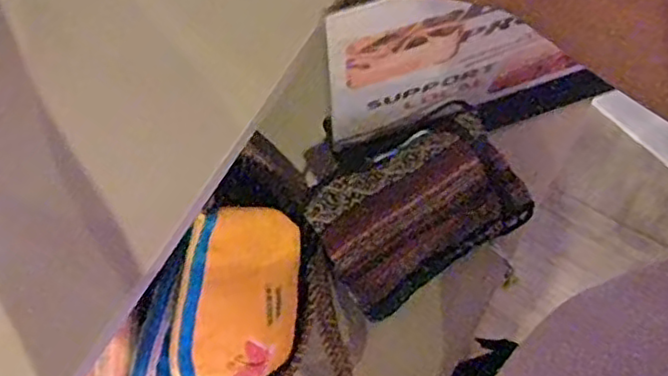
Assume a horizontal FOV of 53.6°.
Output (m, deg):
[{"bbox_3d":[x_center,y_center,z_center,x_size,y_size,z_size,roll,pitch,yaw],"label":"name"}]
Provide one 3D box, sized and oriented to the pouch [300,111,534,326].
[{"bbox_3d":[0.071,0.017,0.523,0.168,0.031,0.106,-29,100,-12],"label":"pouch"}]

